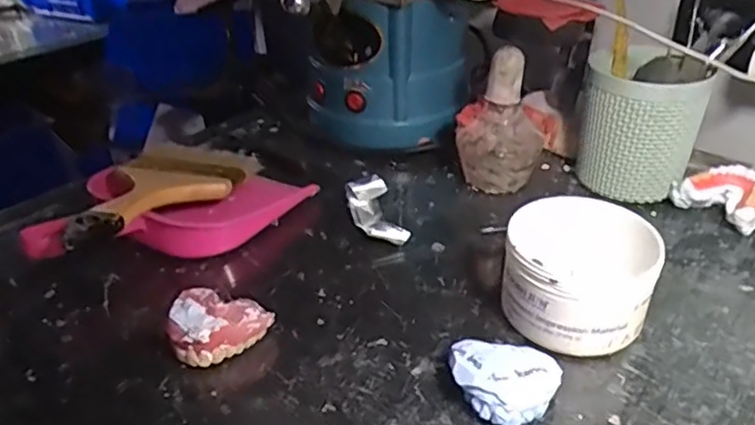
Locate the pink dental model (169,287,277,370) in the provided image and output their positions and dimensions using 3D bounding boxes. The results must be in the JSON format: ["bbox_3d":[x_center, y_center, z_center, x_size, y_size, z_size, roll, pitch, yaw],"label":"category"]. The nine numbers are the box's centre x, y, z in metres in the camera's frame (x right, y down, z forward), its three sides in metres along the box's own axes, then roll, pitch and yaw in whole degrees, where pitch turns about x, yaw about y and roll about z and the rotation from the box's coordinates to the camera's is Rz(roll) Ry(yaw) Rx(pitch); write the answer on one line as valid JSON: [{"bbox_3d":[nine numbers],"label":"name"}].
[{"bbox_3d":[-0.106,0.069,0.397,0.061,0.030,0.053,14,36,23],"label":"pink dental model"}]

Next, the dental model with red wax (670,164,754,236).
[{"bbox_3d":[0.281,-0.013,0.513,0.064,0.035,0.052,27,42,37],"label":"dental model with red wax"}]

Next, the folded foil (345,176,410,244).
[{"bbox_3d":[-0.002,0.000,0.504,0.033,0.026,0.065,-10,34,-13],"label":"folded foil"}]

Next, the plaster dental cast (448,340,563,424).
[{"bbox_3d":[0.071,0.095,0.351,0.059,0.027,0.041,4,33,8],"label":"plaster dental cast"}]

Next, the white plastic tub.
[{"bbox_3d":[0.126,0.041,0.398,0.087,0.068,0.080,-1,33,1],"label":"white plastic tub"}]

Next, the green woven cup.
[{"bbox_3d":[0.218,-0.073,0.533,0.092,0.113,0.087,7,34,13],"label":"green woven cup"}]

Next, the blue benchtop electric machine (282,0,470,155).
[{"bbox_3d":[0.003,-0.145,0.590,0.168,0.181,0.112,2,33,5],"label":"blue benchtop electric machine"}]

